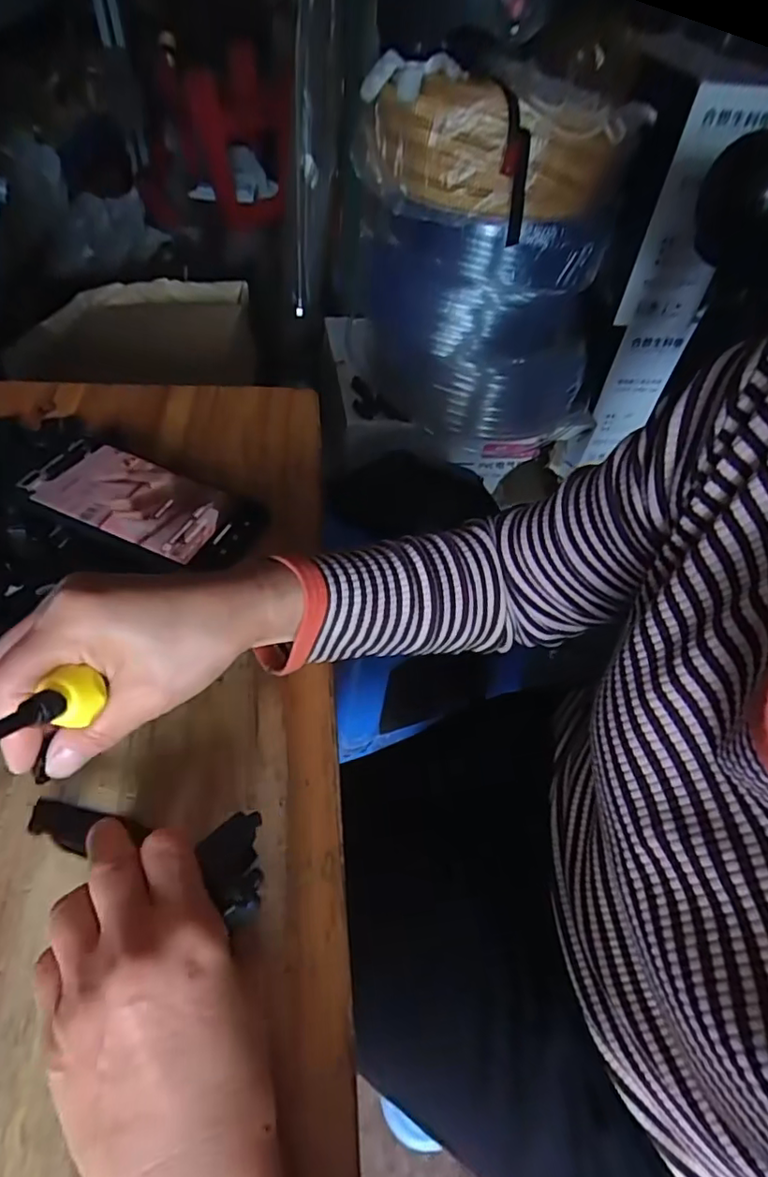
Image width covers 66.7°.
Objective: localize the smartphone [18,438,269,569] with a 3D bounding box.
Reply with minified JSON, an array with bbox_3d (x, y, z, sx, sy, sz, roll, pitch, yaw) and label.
[{"bbox_3d":[-0.165,-0.064,0.410,0.159,0.011,0.077,19,51,10],"label":"smartphone"}]

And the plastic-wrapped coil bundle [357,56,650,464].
[{"bbox_3d":[0.140,-0.498,0.877,0.353,0.433,0.340,4,50,-3],"label":"plastic-wrapped coil bundle"}]

